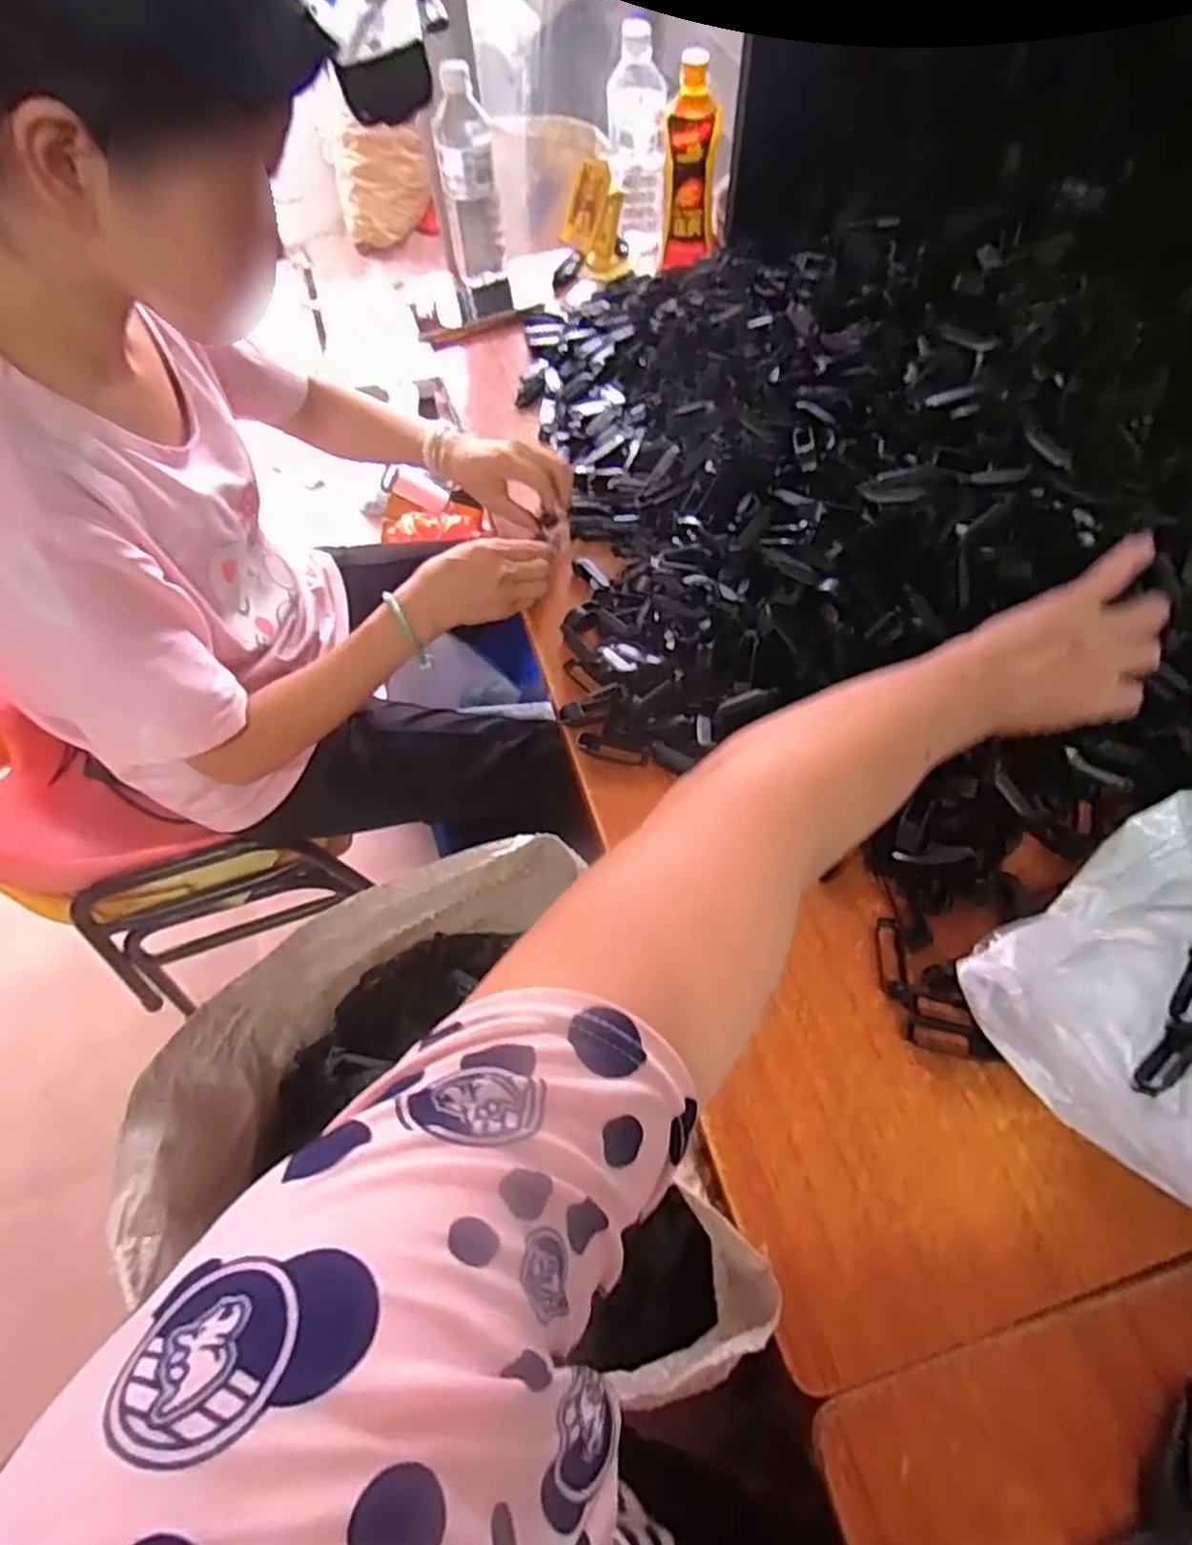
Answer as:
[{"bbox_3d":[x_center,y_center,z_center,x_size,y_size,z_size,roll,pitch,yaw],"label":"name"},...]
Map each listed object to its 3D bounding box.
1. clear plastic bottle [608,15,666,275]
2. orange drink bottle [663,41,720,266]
[{"bbox_3d":[0.052,-0.761,0.917,0.067,0.219,0.059,2,59,5],"label":"clear plastic bottle"},{"bbox_3d":[0.116,-0.718,0.888,0.067,0.189,0.069,3,59,5],"label":"orange drink bottle"}]

